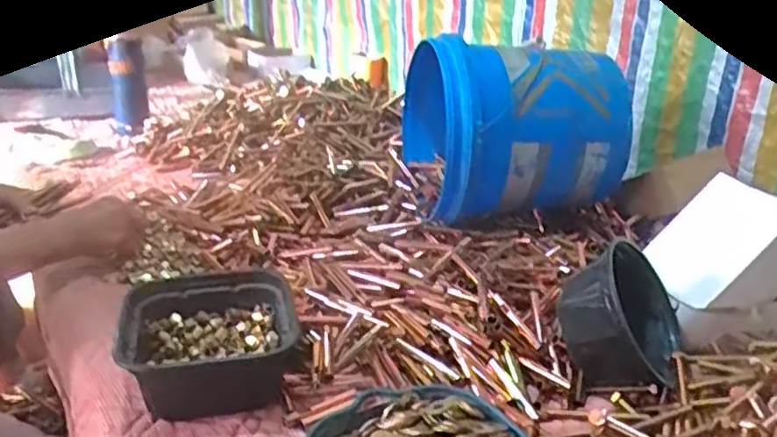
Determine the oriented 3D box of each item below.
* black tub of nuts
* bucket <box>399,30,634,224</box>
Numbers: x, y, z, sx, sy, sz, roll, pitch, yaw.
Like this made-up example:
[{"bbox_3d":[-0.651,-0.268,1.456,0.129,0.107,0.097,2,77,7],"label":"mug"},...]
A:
[{"bbox_3d":[-0.189,0.132,0.739,0.170,0.092,0.166,-7,26,-22],"label":"black tub of nuts"},{"bbox_3d":[0.180,-0.130,1.025,0.307,0.245,0.229,-2,25,-11],"label":"bucket"}]

